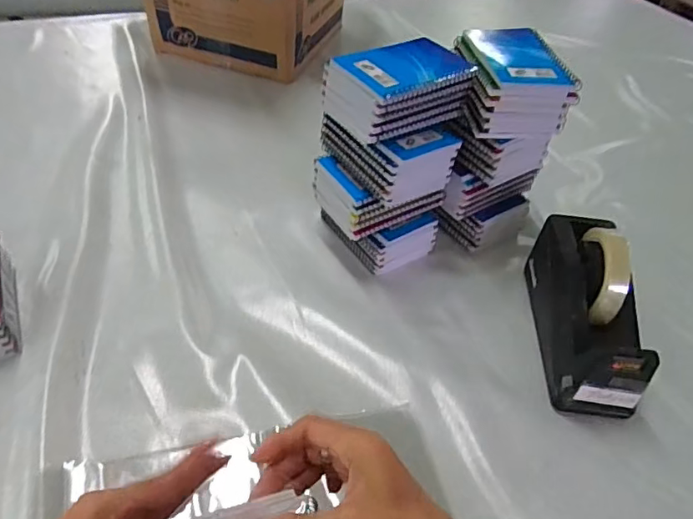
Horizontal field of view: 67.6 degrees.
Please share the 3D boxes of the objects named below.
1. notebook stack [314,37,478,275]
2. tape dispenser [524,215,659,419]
[{"bbox_3d":[0.051,-0.110,0.588,0.144,0.224,0.120,-23,52,-25],"label":"notebook stack"},{"bbox_3d":[0.247,0.042,0.531,0.075,0.116,0.201,7,46,2],"label":"tape dispenser"}]

